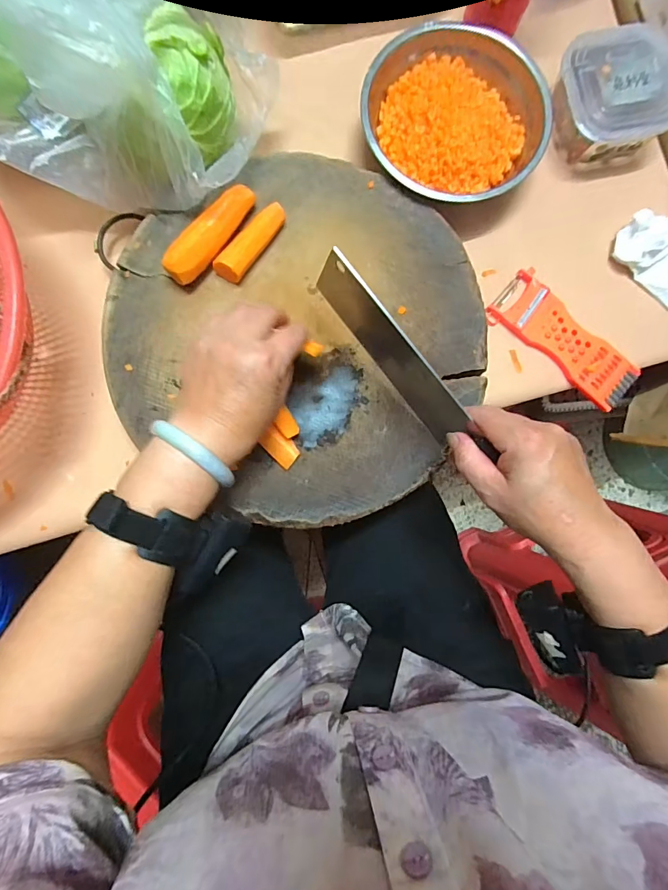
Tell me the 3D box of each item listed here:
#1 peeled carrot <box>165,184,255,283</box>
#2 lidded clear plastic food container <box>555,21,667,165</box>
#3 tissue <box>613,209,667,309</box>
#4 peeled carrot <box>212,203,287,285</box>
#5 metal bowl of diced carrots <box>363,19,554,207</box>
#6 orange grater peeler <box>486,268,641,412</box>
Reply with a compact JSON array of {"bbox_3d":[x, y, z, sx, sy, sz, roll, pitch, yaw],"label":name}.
[{"bbox_3d":[-0.112,-0.194,0.395,0.031,0.031,0.108,37,87,0],"label":"peeled carrot"},{"bbox_3d":[0.290,-0.365,0.444,0.111,0.051,0.116,-17,88,-2],"label":"lidded clear plastic food container"},{"bbox_3d":[0.356,-0.203,0.442,0.083,0.033,0.101,-36,88,-5],"label":"tissue"},{"bbox_3d":[-0.077,-0.189,0.398,0.025,0.020,0.083,34,87,0],"label":"peeled carrot"},{"bbox_3d":[0.120,-0.326,0.432,0.183,0.062,0.174,-17,88,-2],"label":"metal bowl of diced carrots"},{"bbox_3d":[0.243,-0.110,0.447,0.165,0.011,0.059,40,87,0],"label":"orange grater peeler"}]

